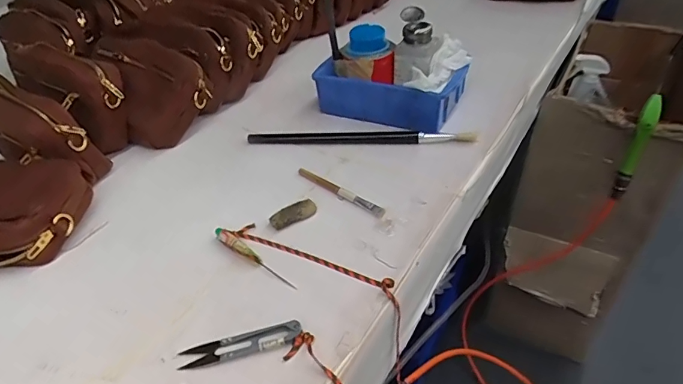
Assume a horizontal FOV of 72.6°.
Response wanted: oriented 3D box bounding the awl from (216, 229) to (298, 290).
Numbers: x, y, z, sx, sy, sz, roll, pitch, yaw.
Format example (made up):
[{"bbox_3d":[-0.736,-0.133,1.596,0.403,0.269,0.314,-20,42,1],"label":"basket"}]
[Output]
[{"bbox_3d":[-0.088,0.064,0.458,0.111,0.009,0.014,28,49,34],"label":"awl"}]

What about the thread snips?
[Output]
[{"bbox_3d":[-0.083,0.125,0.384,0.098,0.009,0.021,-10,39,-6],"label":"thread snips"}]

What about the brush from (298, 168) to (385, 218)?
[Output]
[{"bbox_3d":[-0.003,-0.003,0.538,0.129,0.004,0.013,29,50,34],"label":"brush"}]

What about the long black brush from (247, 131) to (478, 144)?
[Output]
[{"bbox_3d":[0.023,-0.072,0.608,0.296,0.015,0.015,1,39,7],"label":"long black brush"}]

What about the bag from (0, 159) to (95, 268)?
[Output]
[{"bbox_3d":[-0.378,0.016,0.502,0.198,0.057,0.131,6,40,13],"label":"bag"}]

